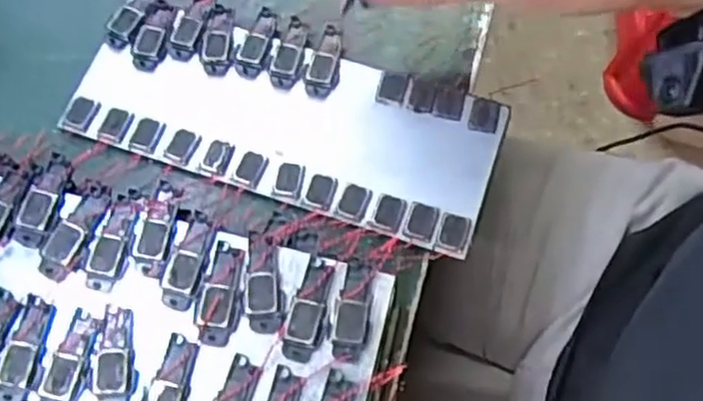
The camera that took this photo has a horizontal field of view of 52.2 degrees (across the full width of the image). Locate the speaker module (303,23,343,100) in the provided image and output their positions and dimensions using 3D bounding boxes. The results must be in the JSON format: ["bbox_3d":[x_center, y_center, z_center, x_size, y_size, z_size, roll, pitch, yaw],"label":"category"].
[{"bbox_3d":[-0.014,-0.072,0.353,0.017,0.008,0.044,2,69,1],"label":"speaker module"}]

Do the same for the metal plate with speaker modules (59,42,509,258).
[{"bbox_3d":[-0.031,-0.038,0.345,0.201,0.010,0.081,17,70,7],"label":"metal plate with speaker modules"}]

